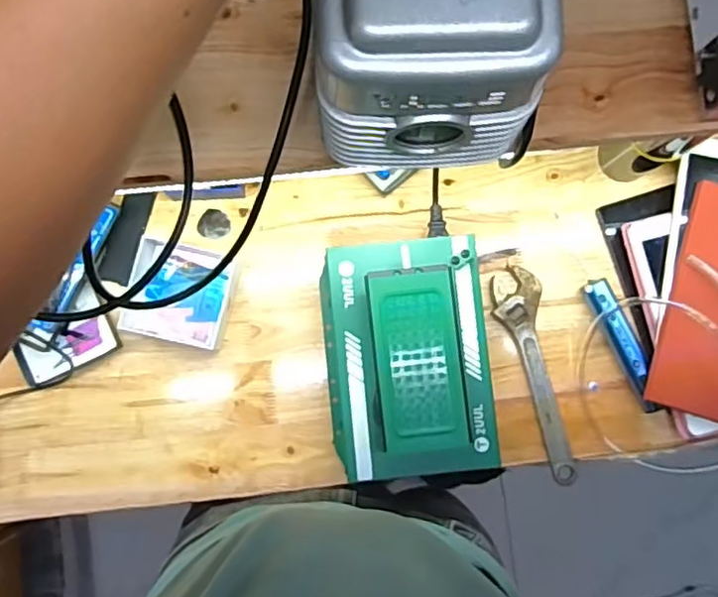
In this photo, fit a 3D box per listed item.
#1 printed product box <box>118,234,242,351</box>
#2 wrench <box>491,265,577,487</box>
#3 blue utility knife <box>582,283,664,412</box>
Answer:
[{"bbox_3d":[-0.191,-0.005,0.692,0.104,0.045,0.104,14,85,0],"label":"printed product box"},{"bbox_3d":[0.190,0.086,0.700,0.051,0.019,0.237,-11,86,-2],"label":"wrench"},{"bbox_3d":[0.289,0.050,0.697,0.034,0.025,0.149,-27,86,-3],"label":"blue utility knife"}]

